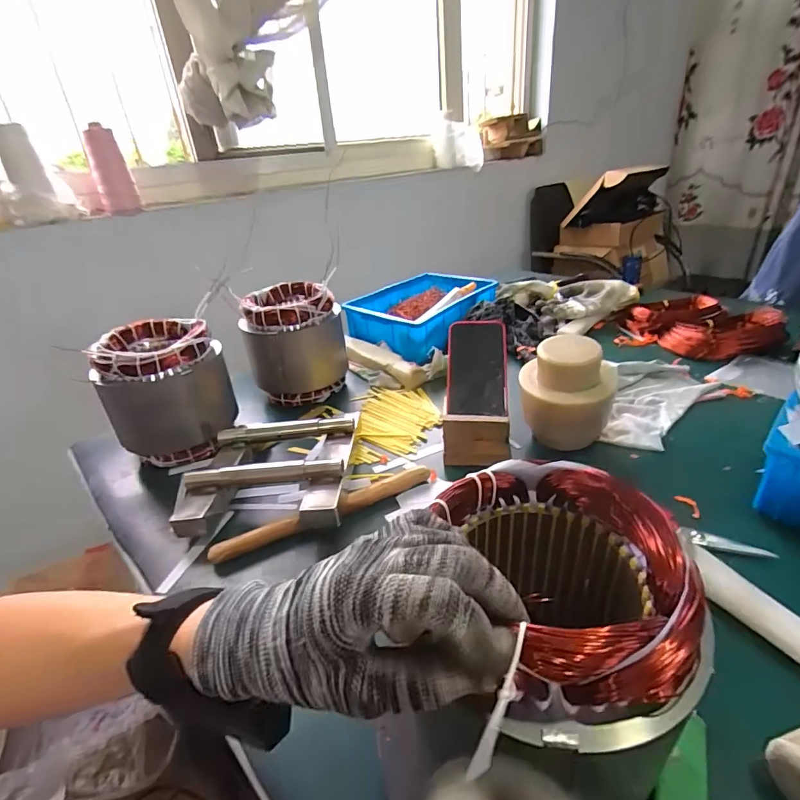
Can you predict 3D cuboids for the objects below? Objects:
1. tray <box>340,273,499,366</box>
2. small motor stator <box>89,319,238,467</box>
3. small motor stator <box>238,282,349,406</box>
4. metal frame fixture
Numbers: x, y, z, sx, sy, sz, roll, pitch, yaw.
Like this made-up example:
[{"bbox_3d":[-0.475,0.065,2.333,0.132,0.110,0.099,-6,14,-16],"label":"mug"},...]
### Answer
[{"bbox_3d":[0.046,-0.186,0.920,0.299,0.075,0.214,-30,37,-35],"label":"tray"},{"bbox_3d":[-0.307,-0.014,0.608,0.137,0.157,0.133,-15,31,-16],"label":"small motor stator"},{"bbox_3d":[-0.169,-0.093,0.730,0.153,0.160,0.136,-10,30,-8],"label":"small motor stator"},{"bbox_3d":[-0.150,0.085,0.530,0.185,0.054,0.170,-3,30,4],"label":"metal frame fixture"}]

